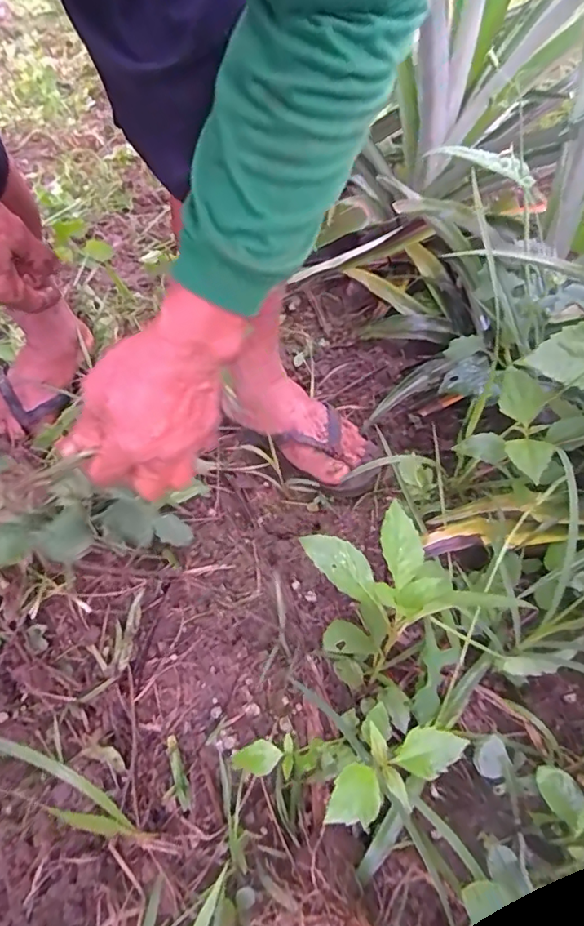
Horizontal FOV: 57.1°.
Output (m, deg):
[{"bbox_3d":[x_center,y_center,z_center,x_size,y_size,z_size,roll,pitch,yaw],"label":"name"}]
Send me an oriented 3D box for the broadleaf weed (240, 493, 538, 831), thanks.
[{"bbox_3d":[0.056,0.138,0.392,0.142,0.188,0.195,24,66,8],"label":"broadleaf weed"}]

